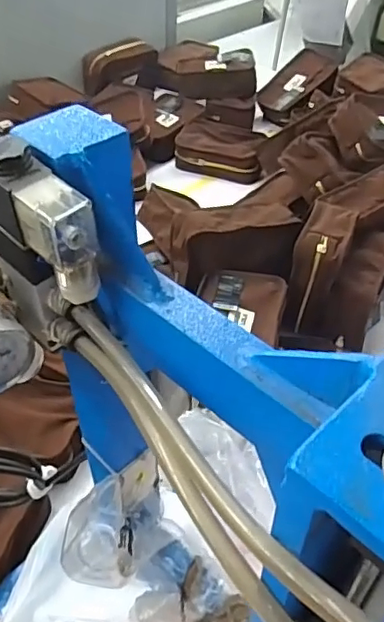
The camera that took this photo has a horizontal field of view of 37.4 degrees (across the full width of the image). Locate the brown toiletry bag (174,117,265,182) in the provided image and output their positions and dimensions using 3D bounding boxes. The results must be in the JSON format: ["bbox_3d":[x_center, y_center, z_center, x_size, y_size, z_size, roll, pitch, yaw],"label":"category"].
[{"bbox_3d":[0.066,-0.352,1.253,0.190,0.076,0.123,15,46,13],"label":"brown toiletry bag"}]

